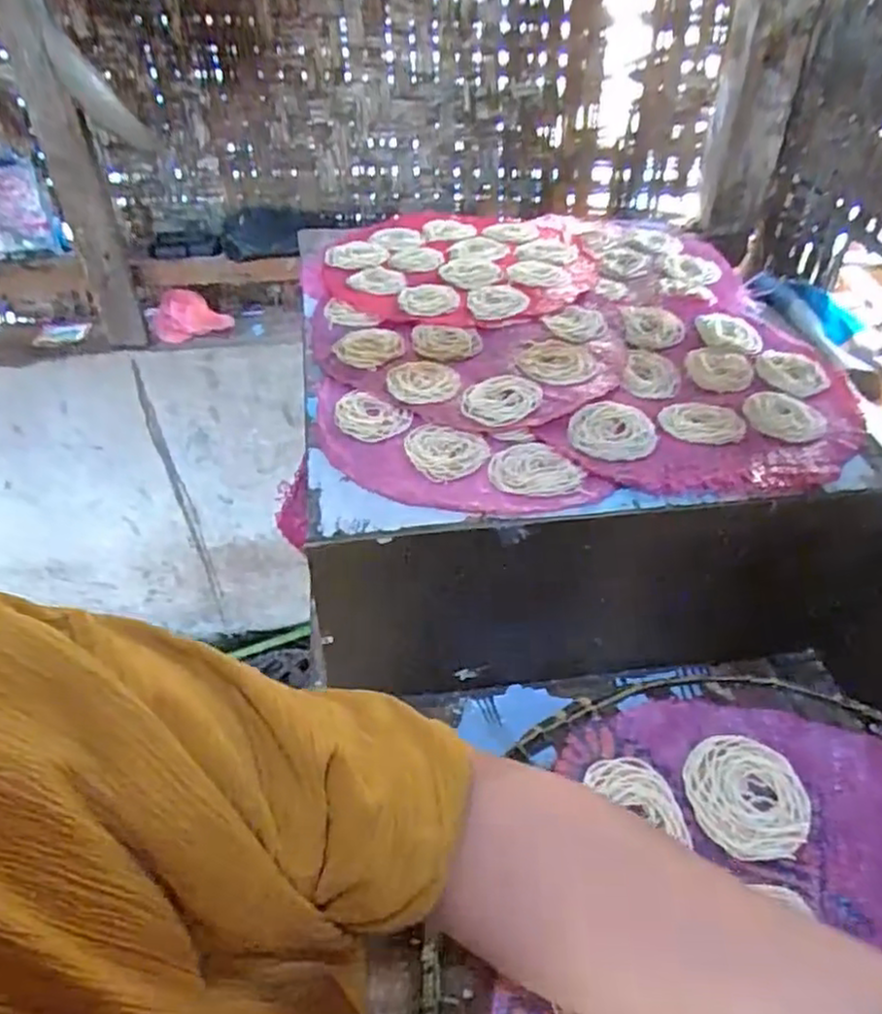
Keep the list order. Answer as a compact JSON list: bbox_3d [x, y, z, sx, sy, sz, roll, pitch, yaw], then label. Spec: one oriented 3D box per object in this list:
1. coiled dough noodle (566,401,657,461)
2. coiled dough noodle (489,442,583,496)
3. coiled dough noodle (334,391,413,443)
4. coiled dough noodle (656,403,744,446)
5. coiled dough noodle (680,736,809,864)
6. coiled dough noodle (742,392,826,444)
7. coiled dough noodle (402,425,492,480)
[{"bbox_3d":[0.156,-0.070,0.639,0.072,0.004,0.077,1,47,-1],"label":"coiled dough noodle"},{"bbox_3d":[0.082,-0.032,0.606,0.077,0.006,0.062,4,47,2],"label":"coiled dough noodle"},{"bbox_3d":[-0.065,-0.082,0.652,0.068,0.008,0.056,22,50,18],"label":"coiled dough noodle"},{"bbox_3d":[0.242,-0.078,0.652,0.077,0.006,0.058,6,47,4],"label":"coiled dough noodle"},{"bbox_3d":[0.187,0.177,0.432,0.069,0.009,0.071,1,47,-1],"label":"coiled dough noodle"},{"bbox_3d":[0.322,-0.085,0.661,0.072,0.006,0.066,34,55,26],"label":"coiled dough noodle"},{"bbox_3d":[0.002,-0.052,0.622,0.077,0.004,0.066,28,52,22],"label":"coiled dough noodle"}]

